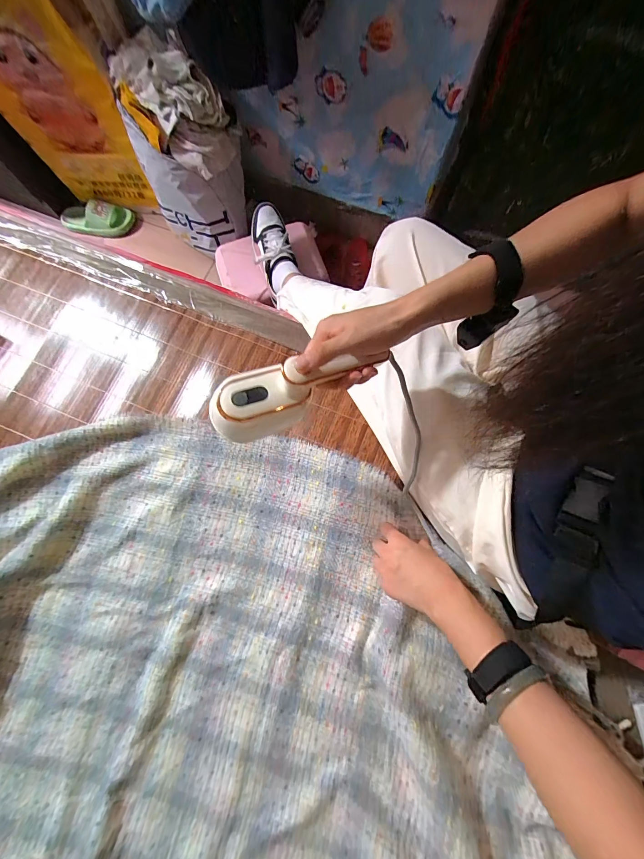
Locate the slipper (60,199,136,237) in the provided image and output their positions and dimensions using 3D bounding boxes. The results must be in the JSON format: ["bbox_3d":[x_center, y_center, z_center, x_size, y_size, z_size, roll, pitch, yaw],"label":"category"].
[{"bbox_3d":[-0.762,-0.714,1.162,0.244,0.060,0.099,0,77,1],"label":"slipper"}]

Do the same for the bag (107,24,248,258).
[{"bbox_3d":[-0.366,-0.764,0.941,0.266,0.358,0.322,-24,78,-5],"label":"bag"}]

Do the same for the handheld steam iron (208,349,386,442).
[{"bbox_3d":[-0.028,-0.049,0.375,0.193,0.072,0.069,-22,76,5],"label":"handheld steam iron"}]

